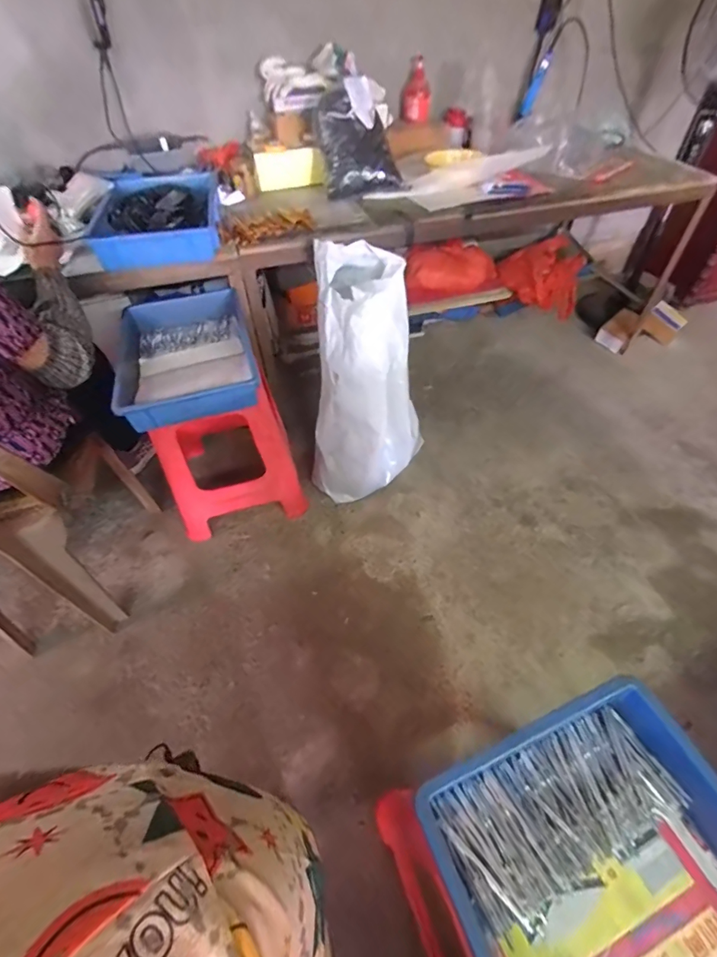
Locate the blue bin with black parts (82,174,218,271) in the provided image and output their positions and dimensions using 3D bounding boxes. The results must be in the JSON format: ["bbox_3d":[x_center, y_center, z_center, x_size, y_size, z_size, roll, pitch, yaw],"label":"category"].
[{"bbox_3d":[-0.550,-0.733,1.165,0.313,0.088,0.482,-11,50,-8],"label":"blue bin with black parts"}]

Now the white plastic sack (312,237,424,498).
[{"bbox_3d":[0.019,-0.262,1.199,0.293,0.701,0.234,4,26,4],"label":"white plastic sack"}]

